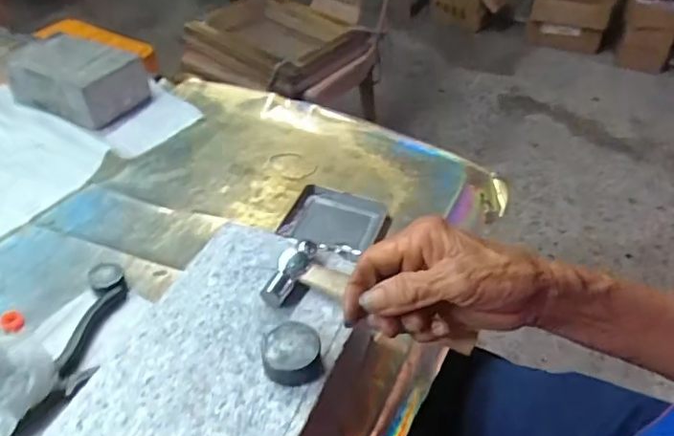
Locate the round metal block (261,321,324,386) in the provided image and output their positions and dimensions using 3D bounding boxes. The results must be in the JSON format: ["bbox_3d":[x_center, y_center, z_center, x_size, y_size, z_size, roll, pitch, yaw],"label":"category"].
[{"bbox_3d":[-0.030,0.089,0.366,0.038,0.021,0.037,0,43,0],"label":"round metal block"}]

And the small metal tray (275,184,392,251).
[{"bbox_3d":[-0.002,0.002,0.582,0.103,0.016,0.081,14,45,14],"label":"small metal tray"}]

